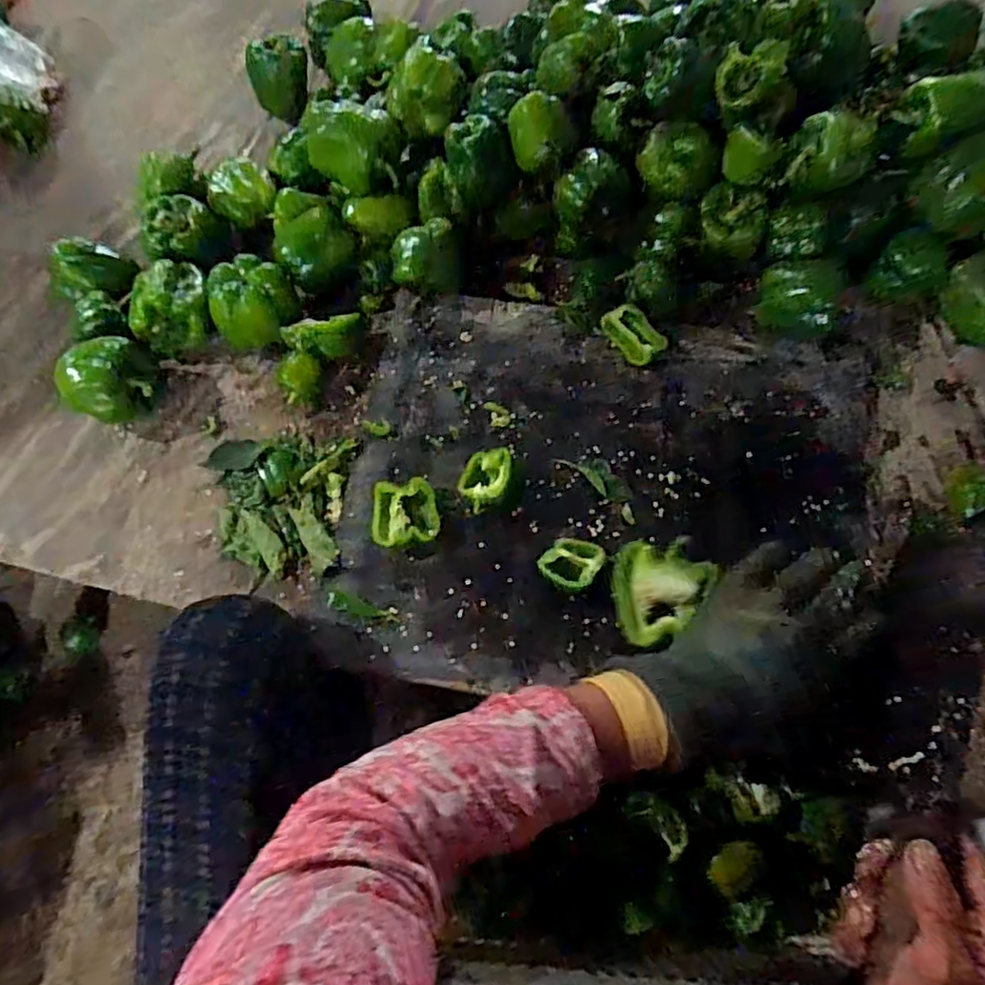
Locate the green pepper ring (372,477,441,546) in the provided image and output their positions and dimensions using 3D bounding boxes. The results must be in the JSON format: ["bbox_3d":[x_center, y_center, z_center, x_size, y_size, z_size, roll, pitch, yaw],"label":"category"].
[{"bbox_3d":[-0.073,0.019,0.522,0.052,0.024,0.053,-10,66,-3],"label":"green pepper ring"}]

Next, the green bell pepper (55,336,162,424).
[{"bbox_3d":[-0.351,-0.103,0.578,0.072,0.063,0.063,-19,67,-7],"label":"green bell pepper"}]

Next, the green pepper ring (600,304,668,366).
[{"bbox_3d":[0.133,-0.150,0.585,0.036,0.018,0.062,-31,69,-12],"label":"green pepper ring"}]

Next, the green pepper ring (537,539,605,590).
[{"bbox_3d":[0.064,0.055,0.493,0.043,0.032,0.050,38,72,16],"label":"green pepper ring"}]

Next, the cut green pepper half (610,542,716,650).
[{"bbox_3d":[0.130,0.078,0.468,0.074,0.040,0.074,-7,60,12],"label":"cut green pepper half"}]

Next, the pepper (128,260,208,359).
[{"bbox_3d":[-0.309,-0.180,0.610,0.063,0.061,0.089,-1,66,1],"label":"pepper"}]

